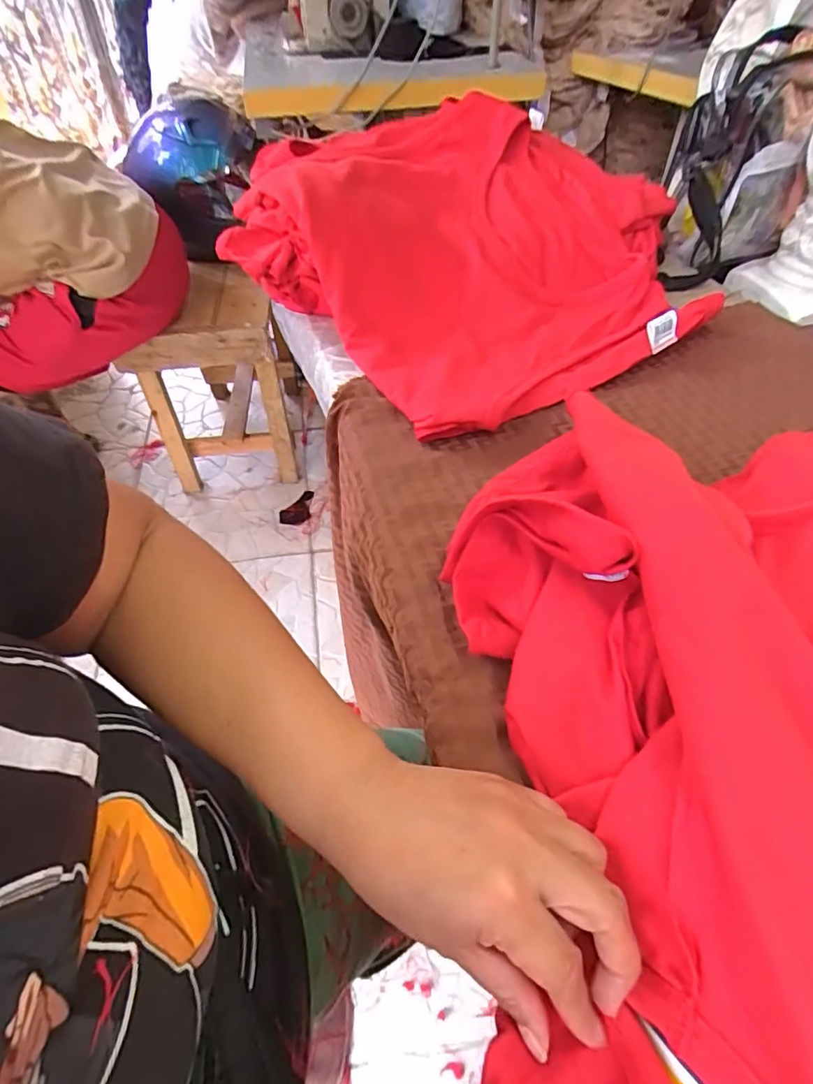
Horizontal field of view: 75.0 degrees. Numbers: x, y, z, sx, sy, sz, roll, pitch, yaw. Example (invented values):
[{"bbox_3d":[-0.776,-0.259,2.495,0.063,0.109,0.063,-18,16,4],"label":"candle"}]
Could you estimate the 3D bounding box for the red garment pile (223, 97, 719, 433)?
[{"bbox_3d":[0.062,-0.326,0.555,0.402,0.092,0.440,-33,59,-24],"label":"red garment pile"}]

